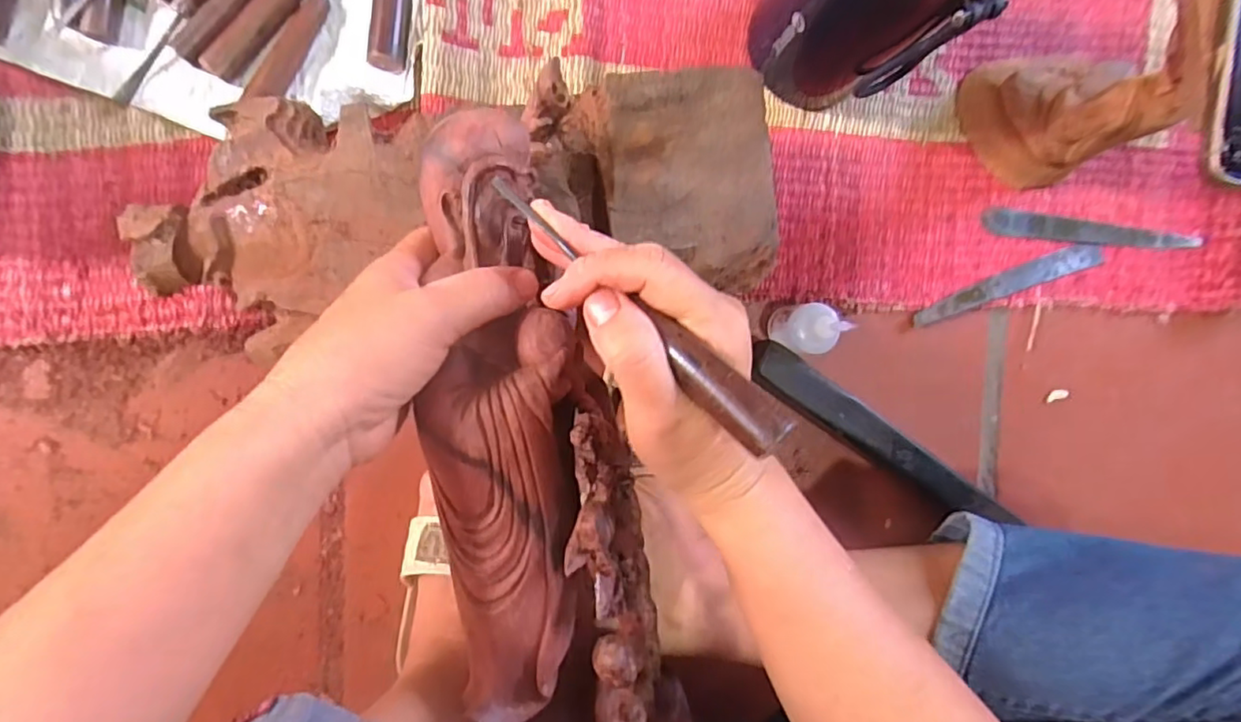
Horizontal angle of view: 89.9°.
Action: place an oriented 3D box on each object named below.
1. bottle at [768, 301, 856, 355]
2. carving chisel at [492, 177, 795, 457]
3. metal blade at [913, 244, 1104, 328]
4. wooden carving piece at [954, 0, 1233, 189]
[{"bbox_3d":[0.133,-0.024,0.436,0.028,0.084,0.035,14,92,-10],"label":"bottle"},{"bbox_3d":[0.001,-0.025,0.243,0.017,0.012,0.163,-44,68,-4],"label":"carving chisel"},{"bbox_3d":[0.312,-0.063,0.499,0.164,0.009,0.022,-19,85,-5],"label":"metal blade"},{"bbox_3d":[0.327,-0.180,0.413,0.091,0.175,0.095,-3,94,-9],"label":"wooden carving piece"}]

